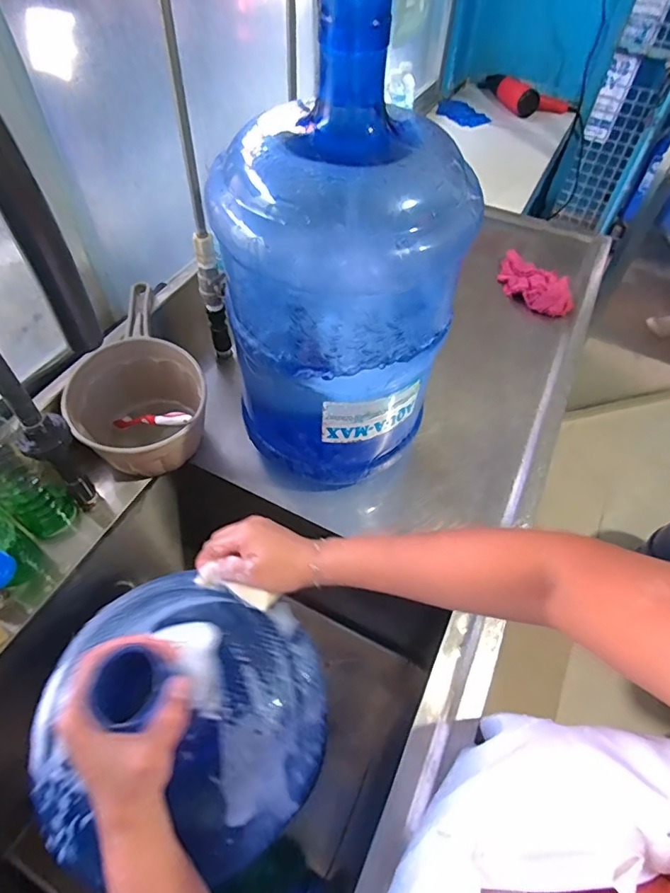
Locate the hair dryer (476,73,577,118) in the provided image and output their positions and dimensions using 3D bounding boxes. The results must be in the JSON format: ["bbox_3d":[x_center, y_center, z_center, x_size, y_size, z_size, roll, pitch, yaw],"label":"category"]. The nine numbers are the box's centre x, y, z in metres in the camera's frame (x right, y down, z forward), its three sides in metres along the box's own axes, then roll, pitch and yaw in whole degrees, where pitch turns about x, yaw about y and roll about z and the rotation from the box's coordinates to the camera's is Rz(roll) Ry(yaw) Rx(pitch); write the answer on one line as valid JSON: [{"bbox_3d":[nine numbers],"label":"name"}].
[{"bbox_3d":[0.597,-1.125,1.514,0.184,0.072,0.267,-19,56,-15],"label":"hair dryer"}]

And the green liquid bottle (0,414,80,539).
[{"bbox_3d":[-0.363,0.027,0.534,0.056,0.208,0.062,24,56,15],"label":"green liquid bottle"}]

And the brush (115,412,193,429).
[{"bbox_3d":[-0.241,-0.035,0.626,0.169,0.012,0.018,0,45,41],"label":"brush"}]

